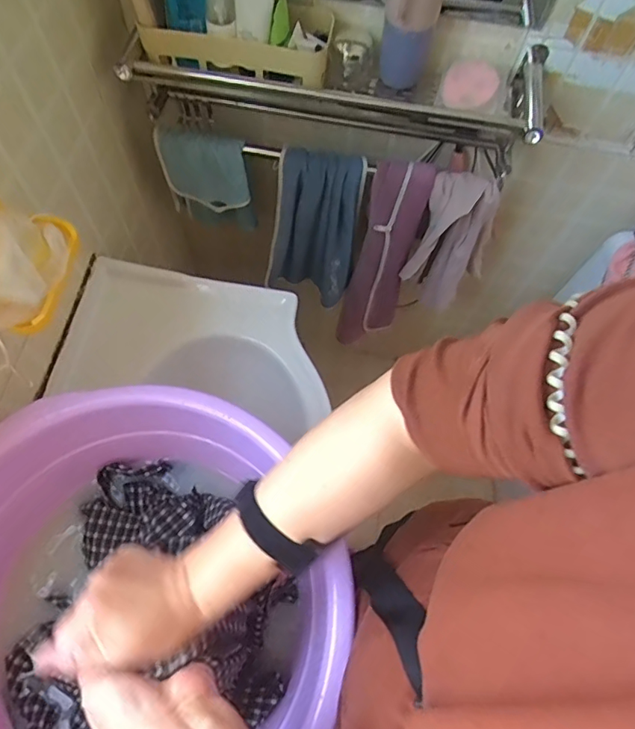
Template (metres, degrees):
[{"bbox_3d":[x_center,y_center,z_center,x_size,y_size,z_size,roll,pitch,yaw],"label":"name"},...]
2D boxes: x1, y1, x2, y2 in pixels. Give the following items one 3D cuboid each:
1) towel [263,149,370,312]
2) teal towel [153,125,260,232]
[{"bbox_3d":[-0.010,-0.236,0.916,0.156,0.325,0.062,7,65,-1],"label":"towel"},{"bbox_3d":[-0.186,-0.311,0.878,0.147,0.204,0.059,18,65,5],"label":"teal towel"}]

